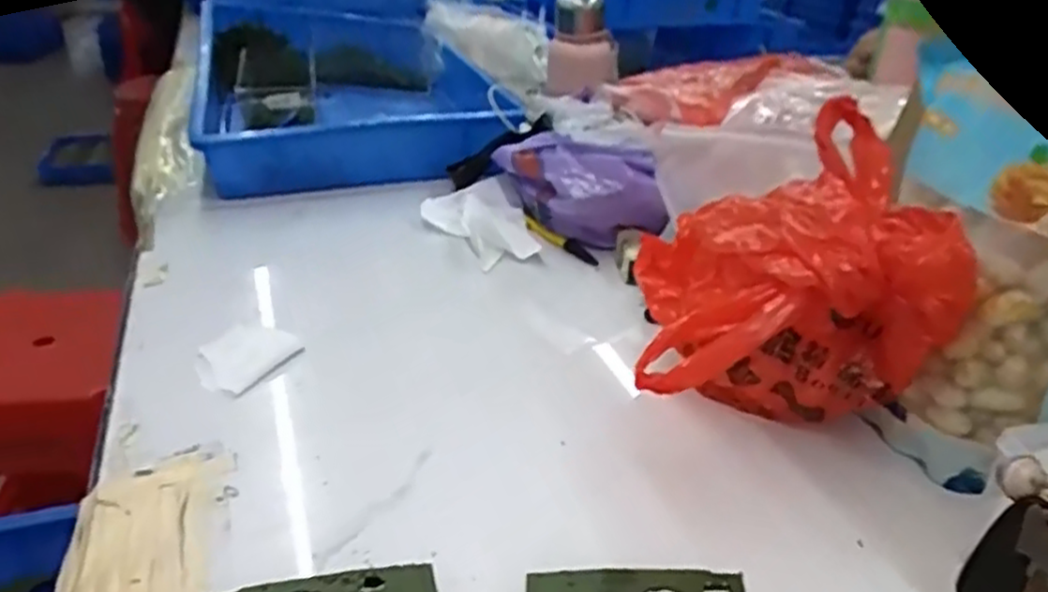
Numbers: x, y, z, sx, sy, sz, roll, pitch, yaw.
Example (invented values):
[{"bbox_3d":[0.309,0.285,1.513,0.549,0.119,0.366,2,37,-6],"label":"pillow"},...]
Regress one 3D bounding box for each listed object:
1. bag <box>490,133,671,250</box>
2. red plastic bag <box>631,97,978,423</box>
[{"bbox_3d":[0.045,-0.106,0.716,0.068,0.089,0.181,-15,34,-28],"label":"bag"},{"bbox_3d":[0.150,0.009,0.440,0.160,0.176,0.138,6,31,7],"label":"red plastic bag"}]

